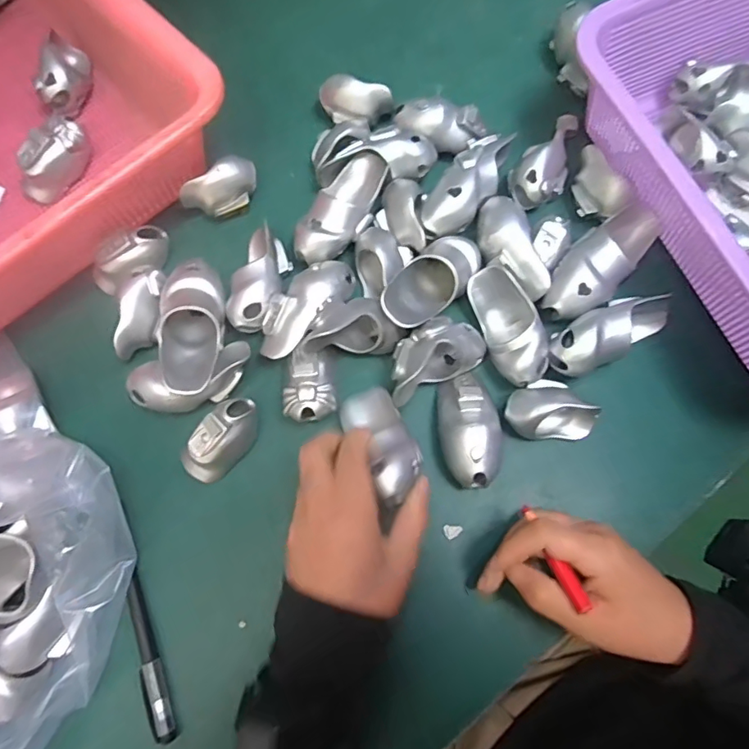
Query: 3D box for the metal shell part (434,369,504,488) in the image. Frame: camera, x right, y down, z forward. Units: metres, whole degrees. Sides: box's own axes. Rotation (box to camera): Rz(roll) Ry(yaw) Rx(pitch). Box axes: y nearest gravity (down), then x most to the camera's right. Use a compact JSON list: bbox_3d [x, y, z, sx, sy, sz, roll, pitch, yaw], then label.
[{"bbox_3d":[0.060,0.035,0.336,0.037,0.033,0.071,-5,76,-2],"label":"metal shell part"}]

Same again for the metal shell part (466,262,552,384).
[{"bbox_3d":[0.089,-0.033,0.348,0.033,0.030,0.079,-22,77,-6],"label":"metal shell part"}]

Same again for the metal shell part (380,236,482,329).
[{"bbox_3d":[0.035,-0.060,0.354,0.040,0.031,0.084,42,65,9],"label":"metal shell part"}]

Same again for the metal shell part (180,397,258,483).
[{"bbox_3d":[-0.098,0.042,0.335,0.029,0.031,0.058,42,79,10],"label":"metal shell part"}]

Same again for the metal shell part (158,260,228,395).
[{"bbox_3d":[-0.120,-0.031,0.351,0.041,0.028,0.092,-9,76,-3],"label":"metal shell part"}]

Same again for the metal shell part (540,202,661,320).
[{"bbox_3d":[0.156,-0.079,0.358,0.102,0.032,0.038,-44,80,-10],"label":"metal shell part"}]

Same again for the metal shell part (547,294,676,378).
[{"bbox_3d":[0.160,-0.030,0.345,0.094,0.030,0.033,-23,76,-22],"label":"metal shell part"}]

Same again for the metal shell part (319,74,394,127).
[{"bbox_3d":[-0.014,-0.213,0.409,0.057,0.019,0.032,17,110,20],"label":"metal shell part"}]

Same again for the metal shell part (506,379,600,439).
[{"bbox_3d":[0.114,0.023,0.341,0.057,0.038,0.035,1,76,0],"label":"metal shell part"}]

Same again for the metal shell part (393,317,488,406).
[{"bbox_3d":[0.038,-0.015,0.329,0.069,0.019,0.037,-26,77,-7],"label":"metal shell part"}]

